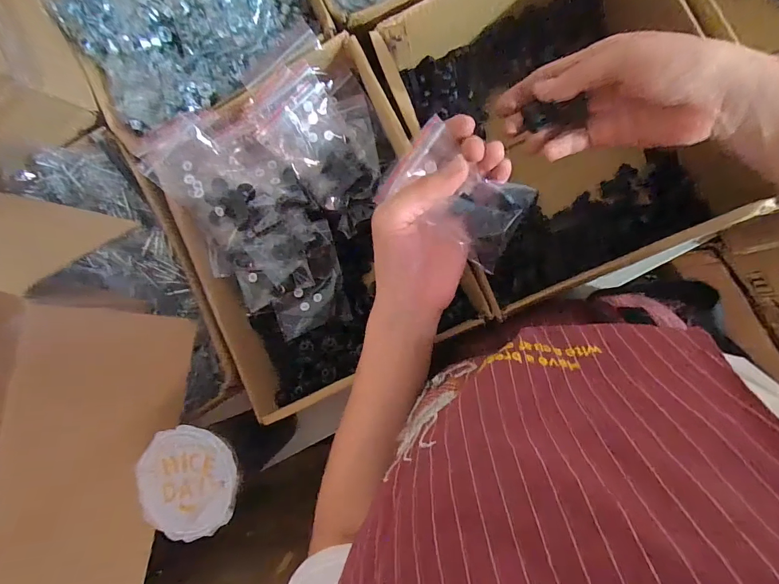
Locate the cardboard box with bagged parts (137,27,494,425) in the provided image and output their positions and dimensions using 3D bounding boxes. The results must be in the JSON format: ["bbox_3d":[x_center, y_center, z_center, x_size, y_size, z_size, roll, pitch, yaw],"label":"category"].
[{"bbox_3d":[-0.077,-0.063,0.410,0.246,0.107,0.309,-27,85,8],"label":"cardboard box with bagged parts"}]

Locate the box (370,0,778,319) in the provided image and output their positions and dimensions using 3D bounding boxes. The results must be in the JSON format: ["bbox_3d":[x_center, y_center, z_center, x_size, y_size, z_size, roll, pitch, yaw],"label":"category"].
[{"bbox_3d":[0.160,-0.160,0.398,0.245,0.111,0.319,-23,85,8],"label":"box"}]

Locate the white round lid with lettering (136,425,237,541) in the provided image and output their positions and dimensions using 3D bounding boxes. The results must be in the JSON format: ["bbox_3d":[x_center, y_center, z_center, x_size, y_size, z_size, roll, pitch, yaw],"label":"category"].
[{"bbox_3d":[-0.171,0.162,0.326,0.083,0.010,0.090,0,89,10],"label":"white round lid with lettering"}]

